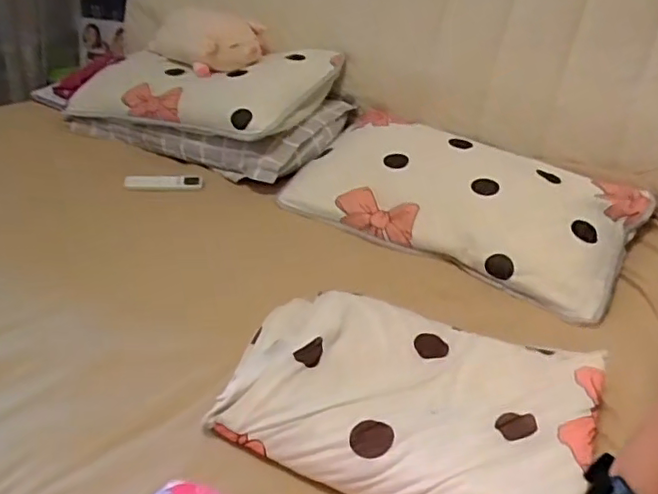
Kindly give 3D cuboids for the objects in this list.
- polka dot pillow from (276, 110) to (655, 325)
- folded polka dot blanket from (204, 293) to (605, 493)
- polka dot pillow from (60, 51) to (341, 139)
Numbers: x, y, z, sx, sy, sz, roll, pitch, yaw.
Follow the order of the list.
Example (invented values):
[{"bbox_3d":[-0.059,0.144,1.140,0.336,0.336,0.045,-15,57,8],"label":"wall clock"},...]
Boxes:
[{"bbox_3d":[0.272,-0.115,1.302,0.722,0.140,0.389,22,35,28],"label":"polka dot pillow"},{"bbox_3d":[0.104,0.189,0.795,0.454,0.052,0.308,14,31,15],"label":"folded polka dot blanket"},{"bbox_3d":[-0.318,-0.444,1.602,0.627,0.172,0.407,19,33,23],"label":"polka dot pillow"}]

